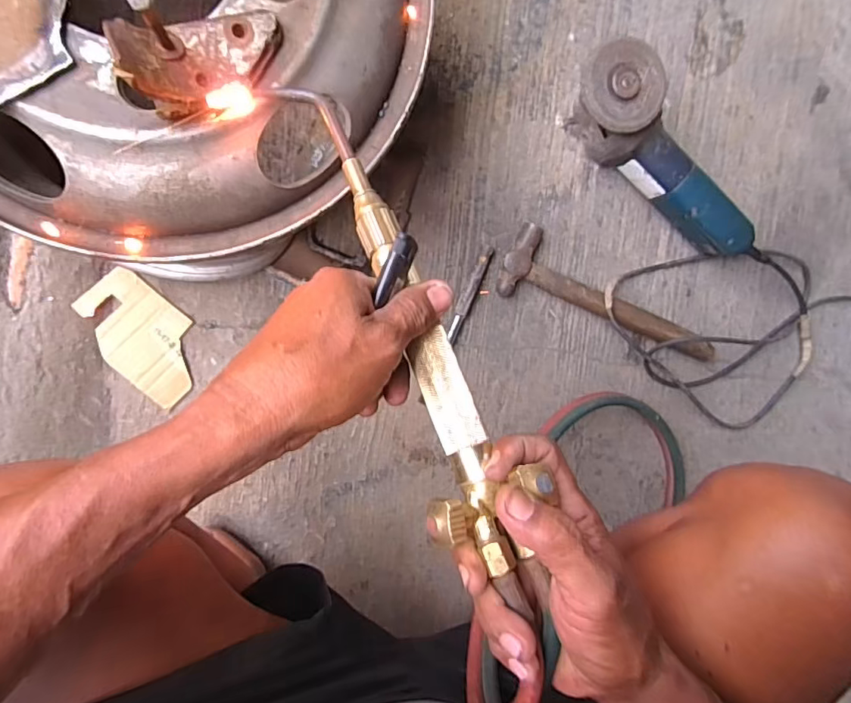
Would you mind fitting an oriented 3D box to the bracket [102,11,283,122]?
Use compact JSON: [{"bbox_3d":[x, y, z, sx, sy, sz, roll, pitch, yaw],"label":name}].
[{"bbox_3d":[-0.143,-0.193,0.328,0.097,0.042,0.055,-19,97,-6],"label":"bracket"}]

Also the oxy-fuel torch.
[{"bbox_3d":[-0.017,-0.030,0.296,0.045,0.038,0.318,-20,77,-6],"label":"oxy-fuel torch"}]

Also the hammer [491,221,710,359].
[{"bbox_3d":[0.233,-0.065,0.618,0.295,0.036,0.086,19,91,-9],"label":"hammer"}]

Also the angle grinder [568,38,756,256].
[{"bbox_3d":[0.275,-0.217,0.576,0.282,0.102,0.088,35,89,-9],"label":"angle grinder"}]

